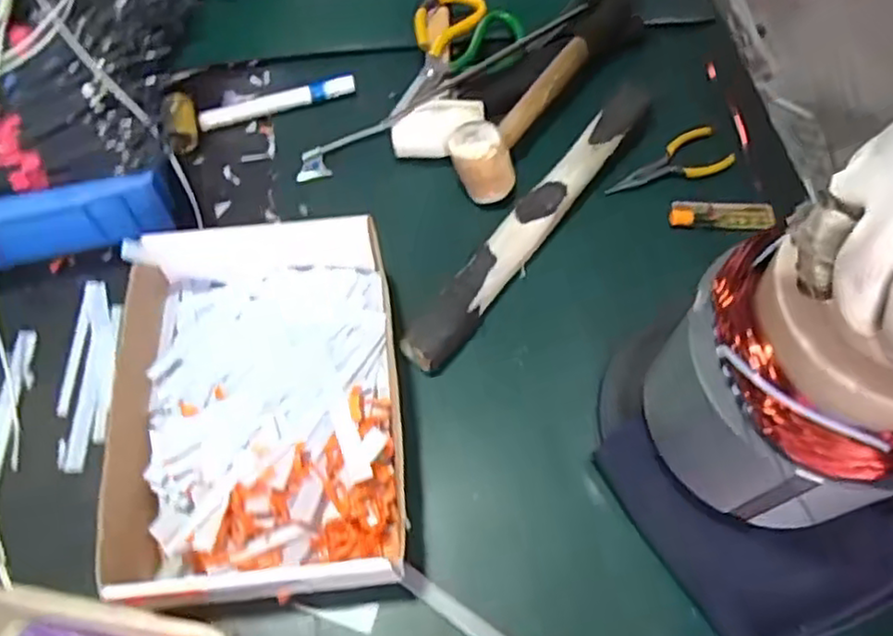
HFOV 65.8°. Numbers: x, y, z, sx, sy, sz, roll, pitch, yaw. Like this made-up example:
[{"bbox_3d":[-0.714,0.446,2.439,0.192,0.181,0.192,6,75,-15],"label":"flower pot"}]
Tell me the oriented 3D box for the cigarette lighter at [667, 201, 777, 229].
[{"bbox_3d":[0.232,-0.087,0.580,0.087,0.009,0.022,2,64,1],"label":"cigarette lighter"}]

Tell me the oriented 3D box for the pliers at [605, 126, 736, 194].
[{"bbox_3d":[0.192,-0.132,0.604,0.119,0.005,0.046,-24,66,-11],"label":"pliers"}]

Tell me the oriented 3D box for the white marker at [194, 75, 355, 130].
[{"bbox_3d":[-0.156,-0.200,0.636,0.143,0.016,0.018,-17,65,-8],"label":"white marker"}]

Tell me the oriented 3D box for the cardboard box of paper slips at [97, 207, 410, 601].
[{"bbox_3d":[-0.131,0.054,0.475,0.193,0.080,0.258,-5,64,0],"label":"cardboard box of paper slips"}]

